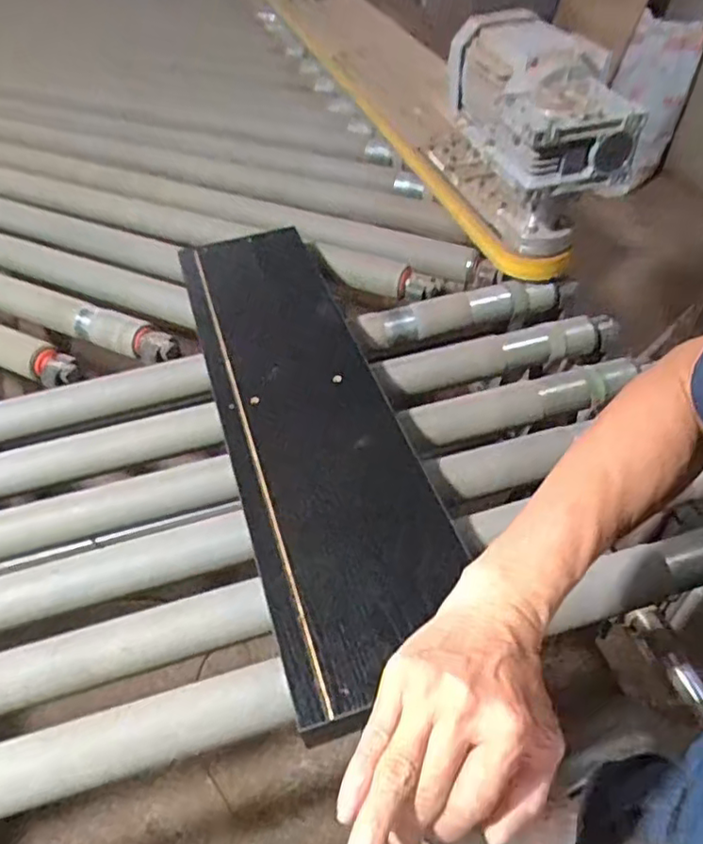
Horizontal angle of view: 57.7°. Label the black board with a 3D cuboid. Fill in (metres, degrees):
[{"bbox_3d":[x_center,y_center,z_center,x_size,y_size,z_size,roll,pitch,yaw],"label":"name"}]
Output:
[{"bbox_3d":[-0.054,-0.024,0.680,0.174,0.032,0.636,-15,47,-10],"label":"black board"}]

